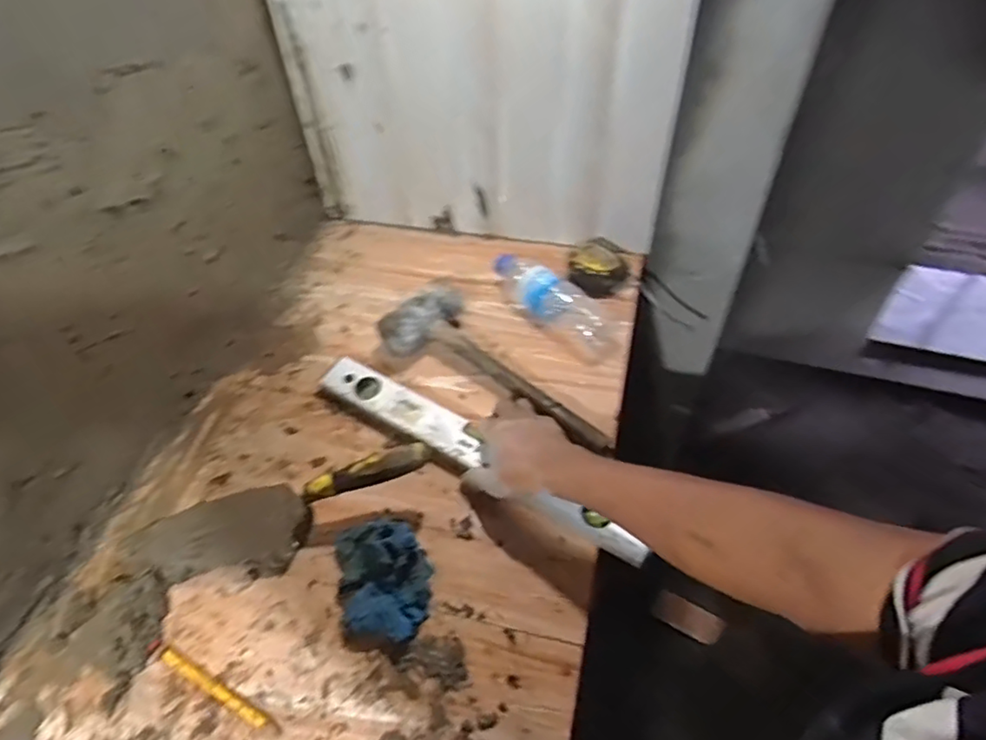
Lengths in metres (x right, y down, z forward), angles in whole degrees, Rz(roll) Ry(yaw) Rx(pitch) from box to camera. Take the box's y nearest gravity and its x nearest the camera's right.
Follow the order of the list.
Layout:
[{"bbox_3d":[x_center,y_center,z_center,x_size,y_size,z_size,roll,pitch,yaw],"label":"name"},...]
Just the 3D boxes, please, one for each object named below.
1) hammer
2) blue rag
[{"bbox_3d":[-0.011,0.010,0.773,0.120,0.066,0.318,-31,55,-24],"label":"hammer"},{"bbox_3d":[-0.115,0.203,0.612,0.108,0.054,0.111,5,49,5],"label":"blue rag"}]

